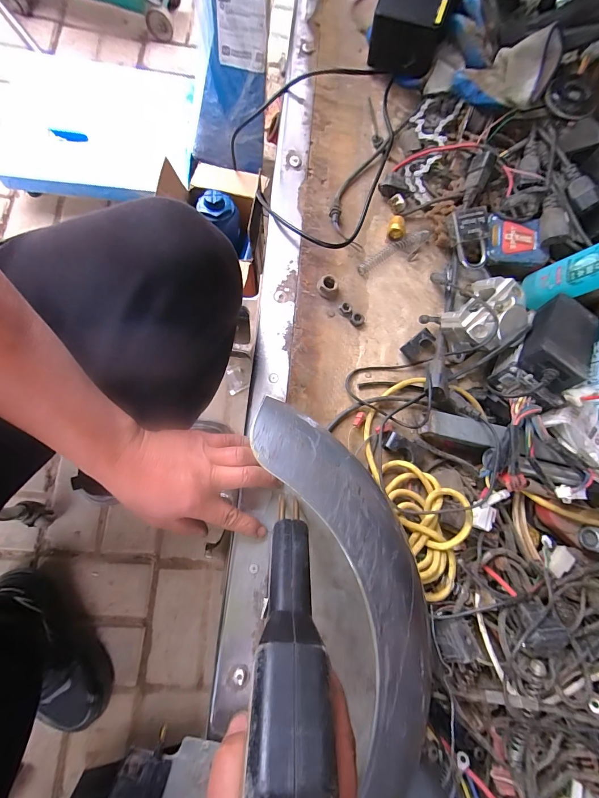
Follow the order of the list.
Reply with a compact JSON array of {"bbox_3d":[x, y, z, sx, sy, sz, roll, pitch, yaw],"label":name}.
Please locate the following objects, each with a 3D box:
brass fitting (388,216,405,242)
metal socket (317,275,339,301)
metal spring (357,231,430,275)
[{"bbox_3d":[0.126,-0.220,0.431,0.022,0.015,0.025,17,77,-4],"label":"brass fitting"},{"bbox_3d":[0.034,-0.132,0.402,0.023,0.014,0.026,-9,80,-9],"label":"metal socket"},{"bbox_3d":[0.120,-0.192,0.429,0.113,0.011,0.020,-32,84,-12],"label":"metal spring"}]

